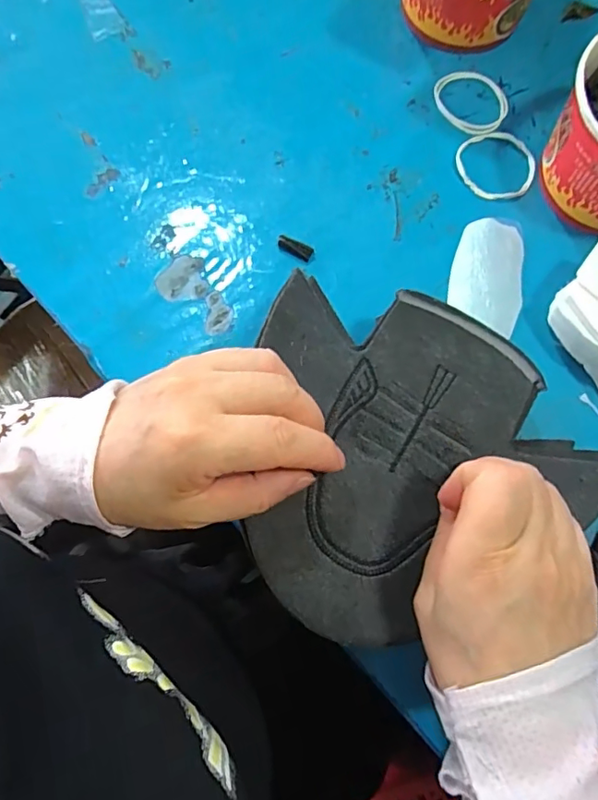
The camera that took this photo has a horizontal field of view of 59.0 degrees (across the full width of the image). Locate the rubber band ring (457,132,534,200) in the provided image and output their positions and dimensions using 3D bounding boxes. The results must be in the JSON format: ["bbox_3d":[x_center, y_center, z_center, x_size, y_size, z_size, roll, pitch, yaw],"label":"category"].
[{"bbox_3d":[0.145,-0.173,0.389,0.059,0.004,0.055,2,76,1],"label":"rubber band ring"}]

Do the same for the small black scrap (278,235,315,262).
[{"bbox_3d":[-0.003,-0.107,0.373,0.026,0.006,0.010,24,77,-7],"label":"small black scrap"}]

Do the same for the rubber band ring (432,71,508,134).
[{"bbox_3d":[0.133,-0.230,0.404,0.050,0.004,0.059,-42,79,-9],"label":"rubber band ring"}]

